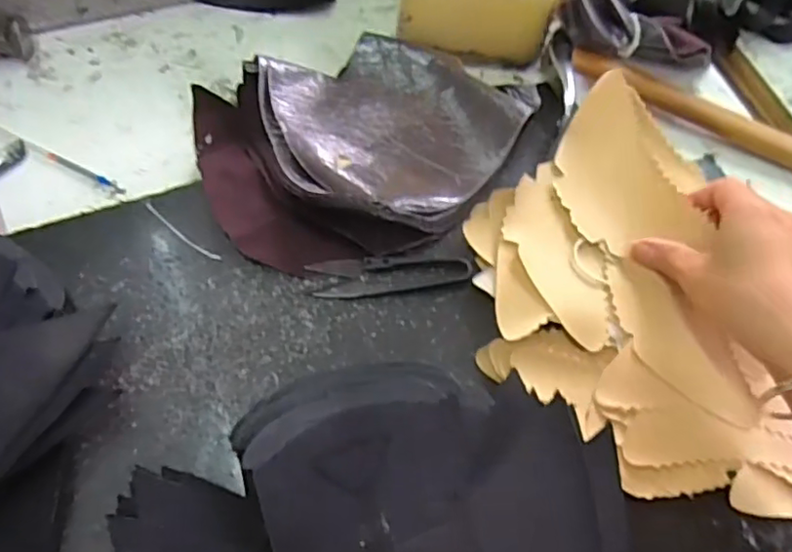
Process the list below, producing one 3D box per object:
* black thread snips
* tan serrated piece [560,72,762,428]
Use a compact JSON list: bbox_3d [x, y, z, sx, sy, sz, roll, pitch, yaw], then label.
[{"bbox_3d":[-0.003,0.000,0.392,0.098,0.009,0.024,-4,65,-4],"label":"black thread snips"},{"bbox_3d":[0.159,-0.023,0.392,0.077,0.026,0.224,-10,71,-7],"label":"tan serrated piece"}]

